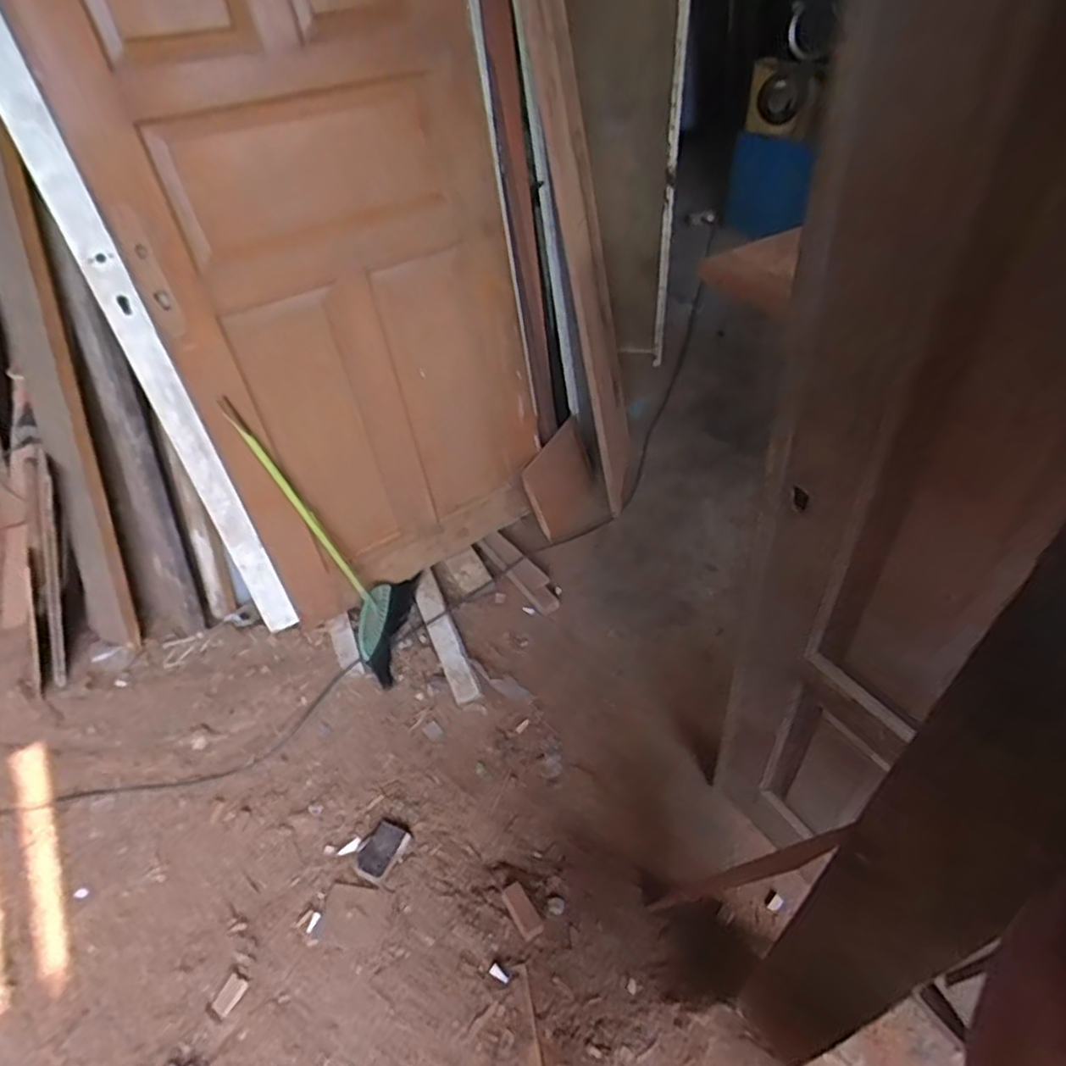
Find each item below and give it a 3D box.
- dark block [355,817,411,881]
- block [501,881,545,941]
[{"bbox_3d":[-0.315,0.658,1.368,0.081,0.034,0.116,17,49,21],"label":"dark block"},{"bbox_3d":[-0.021,0.739,1.277,0.044,0.015,0.103,-25,48,-20],"label":"block"}]

